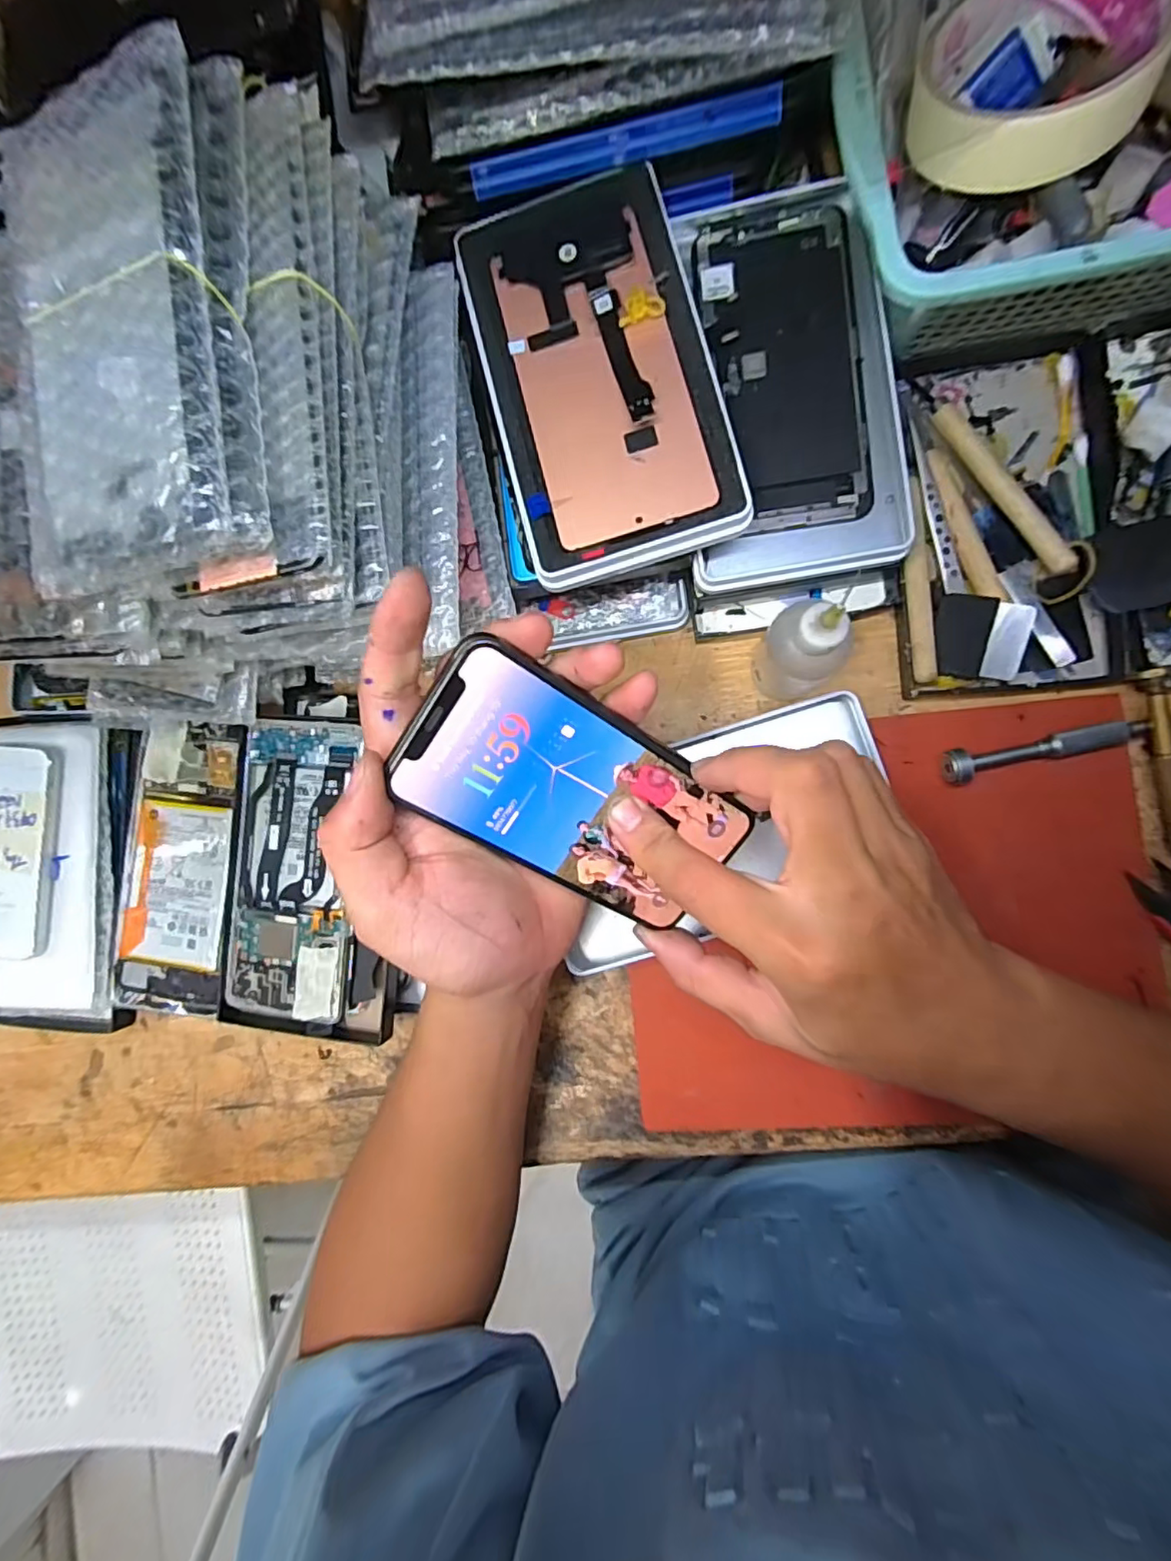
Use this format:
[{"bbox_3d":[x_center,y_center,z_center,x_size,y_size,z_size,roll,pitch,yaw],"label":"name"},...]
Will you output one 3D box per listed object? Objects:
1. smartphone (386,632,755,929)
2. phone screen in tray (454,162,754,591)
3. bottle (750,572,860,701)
[{"bbox_3d":[-0.001,0.007,0.232,0.136,0.004,0.067,30,102,-23],"label":"smartphone"},{"bbox_3d":[0.006,-0.186,0.274,0.101,0.011,0.179,-12,85,7],"label":"phone screen in tray"},{"bbox_3d":[0.097,-0.059,0.273,0.033,0.100,0.037,-26,85,7],"label":"bottle"}]

